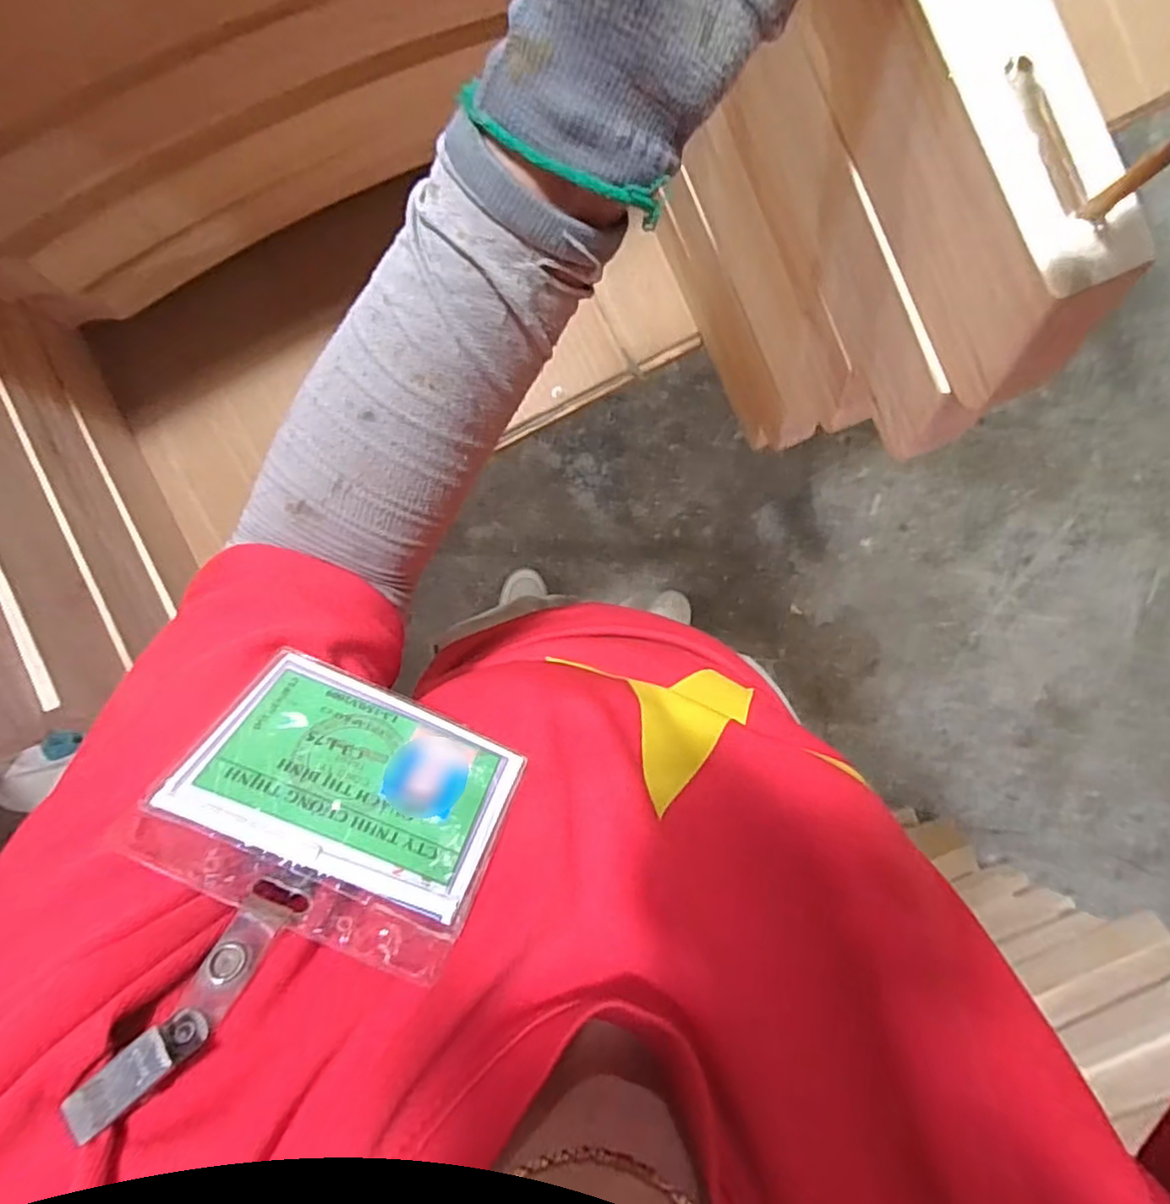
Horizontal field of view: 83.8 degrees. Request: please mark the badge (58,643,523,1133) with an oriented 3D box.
[{"bbox_3d":[-0.078,0.075,0.190,0.095,0.127,0.005,23,130,-3],"label":"badge"}]

